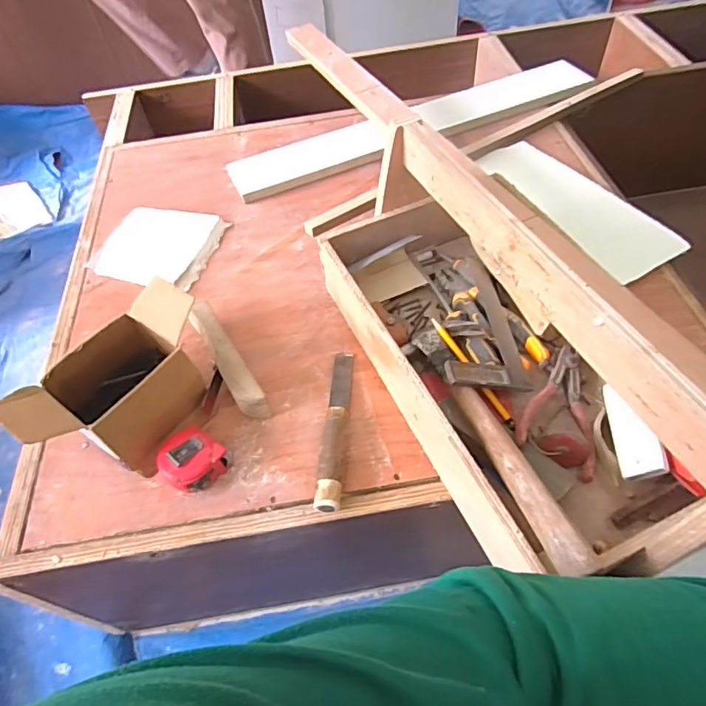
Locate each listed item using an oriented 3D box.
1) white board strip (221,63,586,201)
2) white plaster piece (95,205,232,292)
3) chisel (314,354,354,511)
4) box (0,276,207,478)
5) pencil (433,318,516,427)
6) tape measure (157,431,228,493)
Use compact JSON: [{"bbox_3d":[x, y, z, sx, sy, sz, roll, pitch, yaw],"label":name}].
[{"bbox_3d":[0.113,-0.412,0.917,0.674,0.023,0.096,-21,64,-6],"label":"white board strip"},{"bbox_3d":[-0.294,-0.167,0.790,0.160,0.025,0.148,12,56,14],"label":"white plaster piece"},{"bbox_3d":[-0.019,0.076,0.578,0.026,0.028,0.206,0,54,6],"label":"chisel"},{"bbox_3d":[-0.244,0.040,0.561,0.117,0.137,0.196,29,61,24],"label":"box"},{"bbox_3d":[0.136,0.020,0.577,0.014,0.014,0.144,-29,72,-15],"label":"pencil"},{"bbox_3d":[-0.175,0.116,0.554,0.058,0.043,0.059,29,61,24],"label":"tape measure"}]

